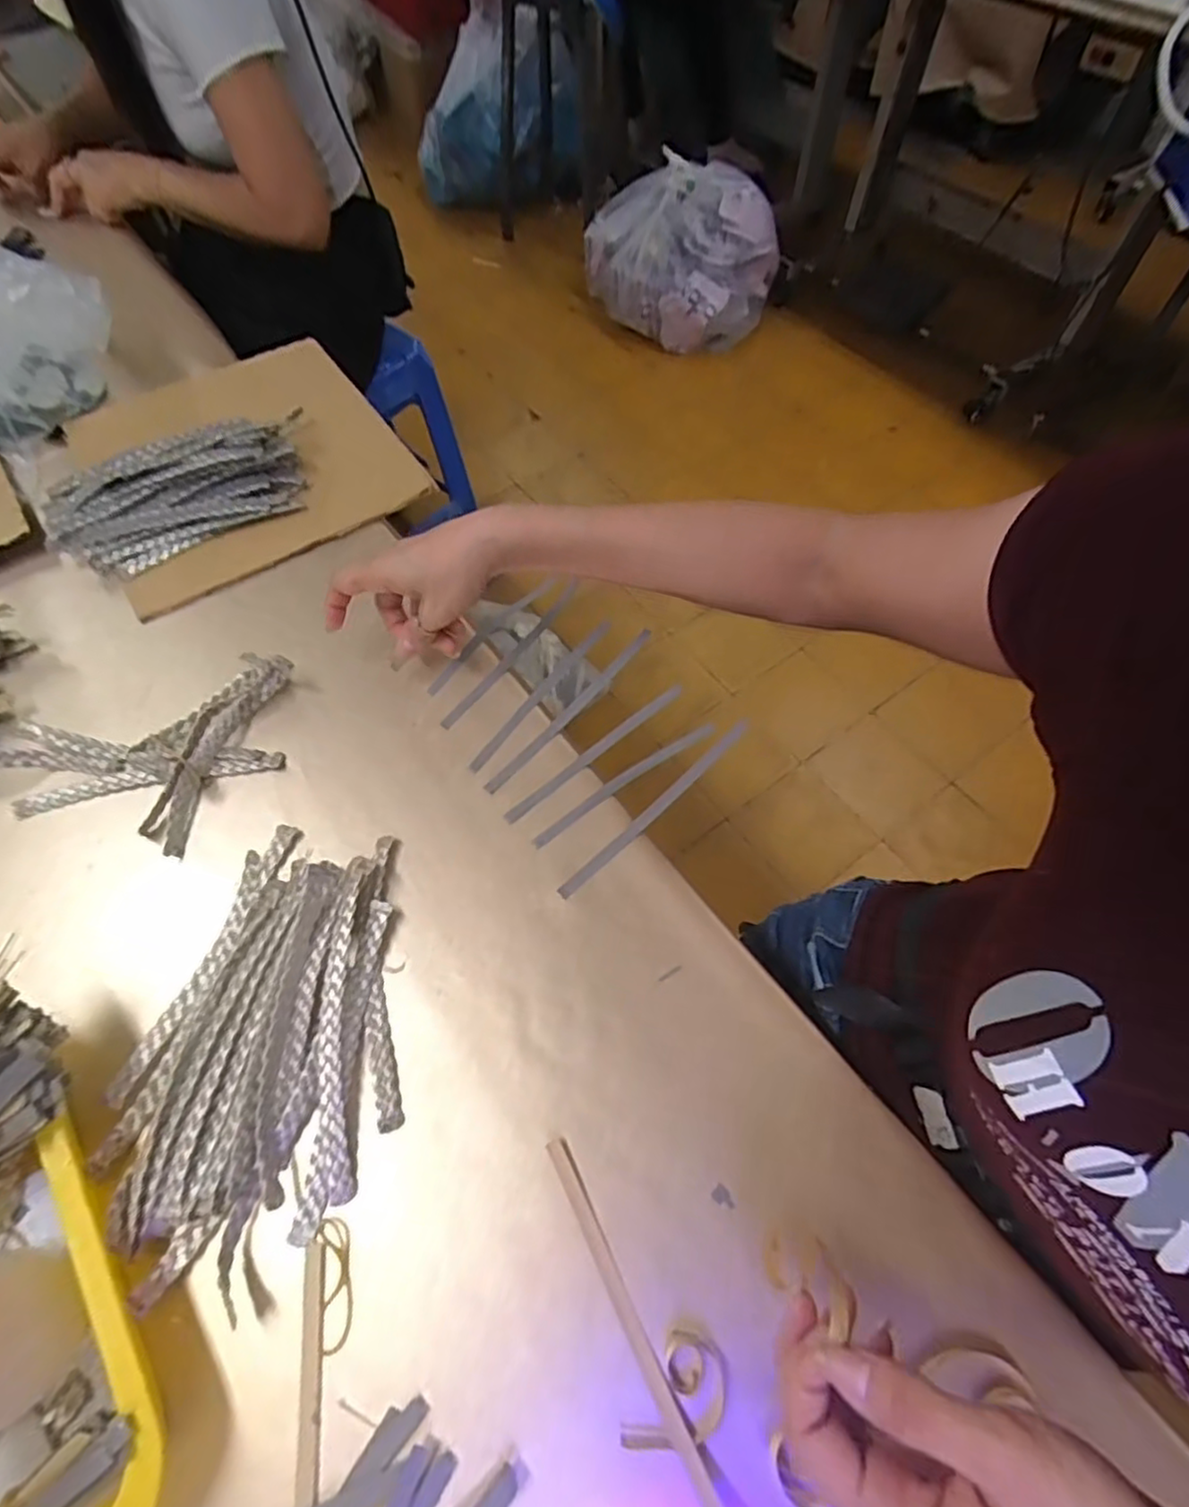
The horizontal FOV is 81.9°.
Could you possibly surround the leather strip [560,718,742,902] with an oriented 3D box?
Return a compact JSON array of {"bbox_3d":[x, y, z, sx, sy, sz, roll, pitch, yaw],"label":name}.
[{"bbox_3d":[0.044,0.035,0.467,0.177,0.018,0.010,-38,68,-24],"label":"leather strip"}]

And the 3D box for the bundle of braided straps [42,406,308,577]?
[{"bbox_3d":[-0.349,-0.225,0.579,0.209,0.048,0.102,-29,64,-16],"label":"bundle of braided straps"}]

